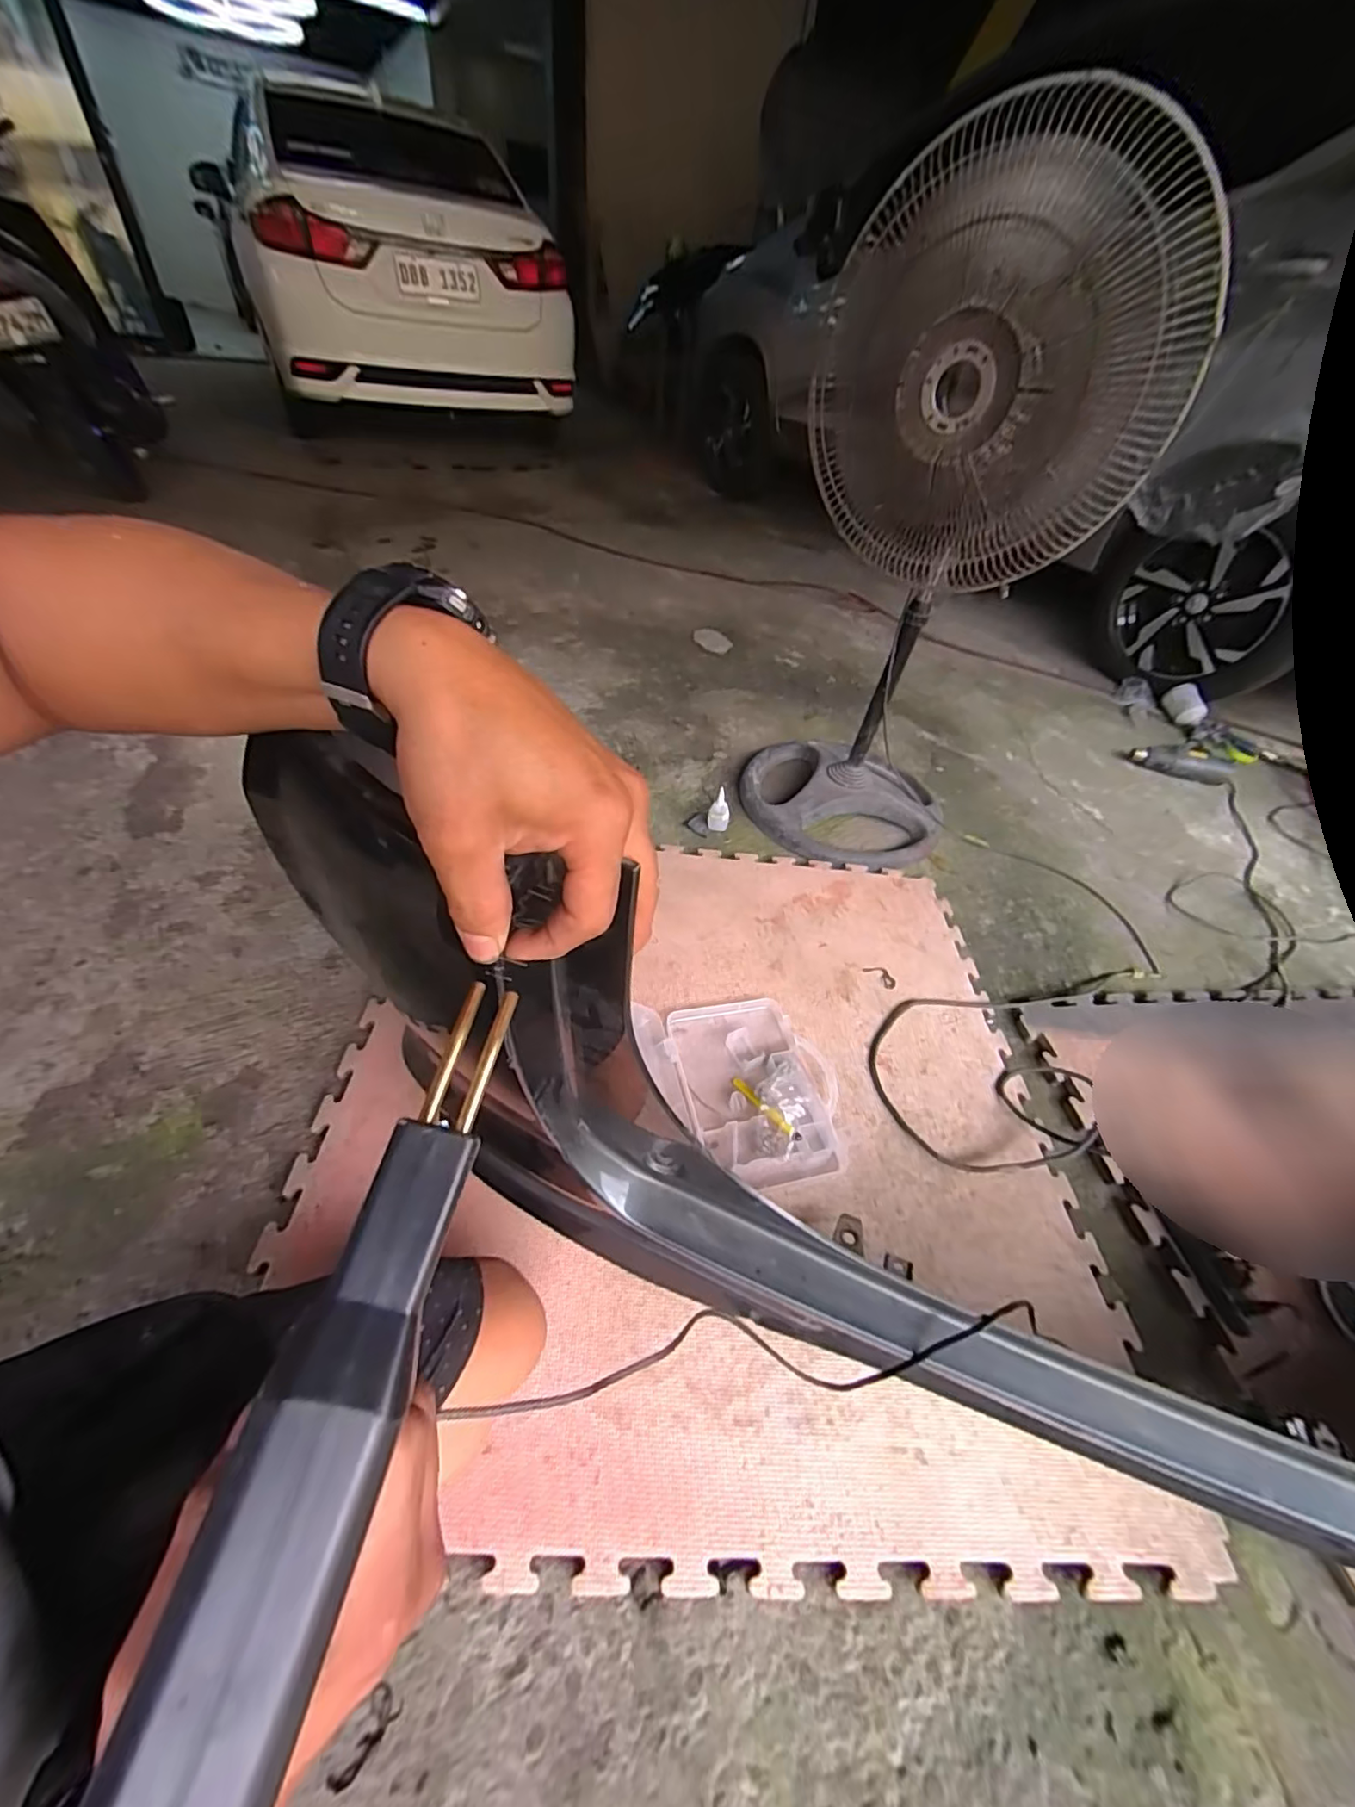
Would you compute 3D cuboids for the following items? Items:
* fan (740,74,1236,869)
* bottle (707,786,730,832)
[{"bbox_3d":[0.438,-0.593,1.120,0.455,1.008,0.513,18,45,11],"label":"fan"},{"bbox_3d":[0.094,-0.209,1.344,0.048,0.081,0.054,5,44,-2],"label":"bottle"}]

